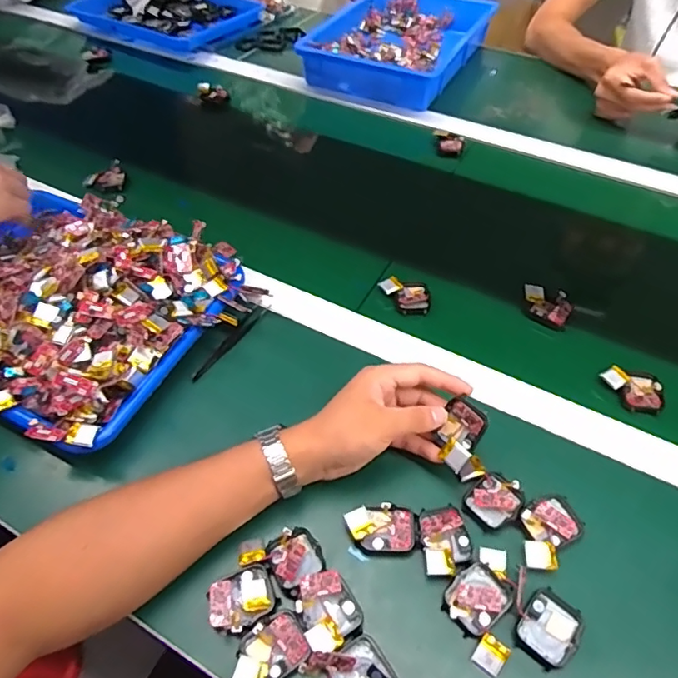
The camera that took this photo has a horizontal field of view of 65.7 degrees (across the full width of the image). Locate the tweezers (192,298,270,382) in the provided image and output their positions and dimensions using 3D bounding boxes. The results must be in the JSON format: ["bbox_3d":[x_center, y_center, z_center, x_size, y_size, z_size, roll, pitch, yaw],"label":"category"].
[{"bbox_3d":[-0.111,0.001,0.543,0.013,0.008,0.118,25,56,19],"label":"tweezers"}]

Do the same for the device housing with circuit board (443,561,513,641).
[{"bbox_3d":[0.102,0.192,0.387,0.048,0.016,0.039,-35,59,-25],"label":"device housing with circuit board"}]

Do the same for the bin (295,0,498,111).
[{"bbox_3d":[0.121,-0.550,0.955,0.244,0.072,0.405,24,55,18],"label":"bin"}]

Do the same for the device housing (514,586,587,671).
[{"bbox_3d":[0.151,0.206,0.375,0.039,0.007,0.046,36,60,25],"label":"device housing"}]

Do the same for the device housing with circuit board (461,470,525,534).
[{"bbox_3d":[0.127,0.132,0.430,0.040,0.012,0.044,37,60,25],"label":"device housing with circuit board"}]

